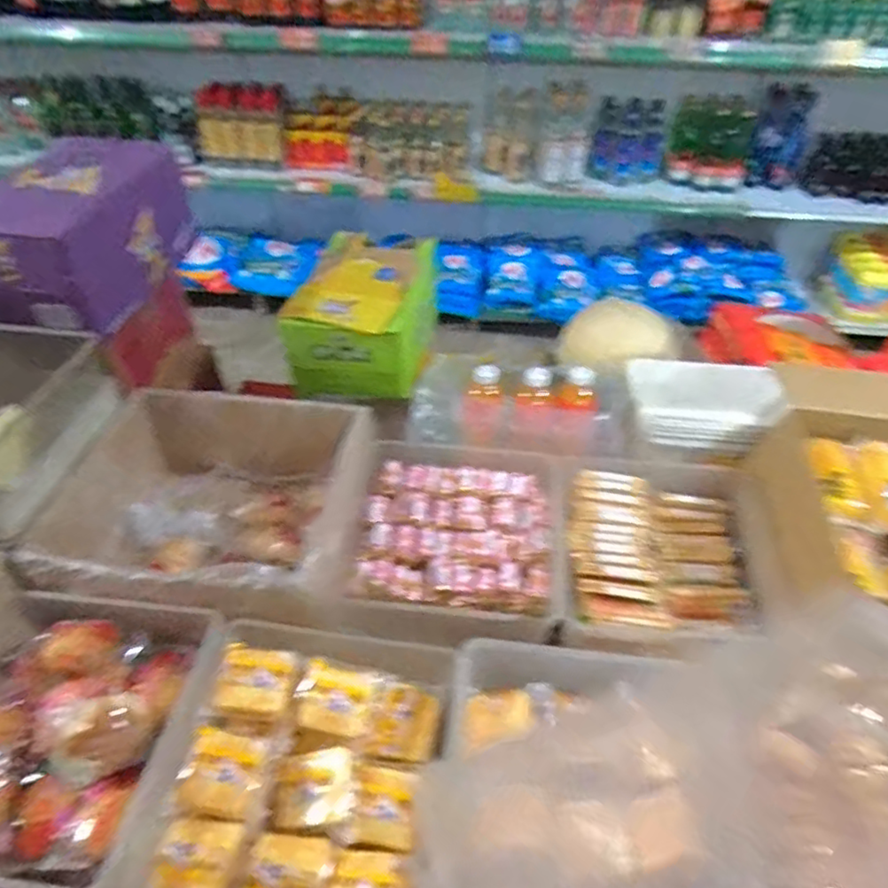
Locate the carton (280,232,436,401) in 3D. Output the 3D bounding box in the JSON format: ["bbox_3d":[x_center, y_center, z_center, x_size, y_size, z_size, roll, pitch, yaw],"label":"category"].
[{"bbox_3d":[-0.168,-0.278,1.357,0.260,0.190,0.379,5,45,6],"label":"carton"}]

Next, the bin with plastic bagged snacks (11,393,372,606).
[{"bbox_3d":[-0.335,0.106,0.935,0.415,0.179,0.354,1,45,2],"label":"bin with plastic bagged snacks"}]

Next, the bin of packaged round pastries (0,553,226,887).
[{"bbox_3d":[-0.444,0.314,0.703,0.318,0.123,0.300,7,45,8],"label":"bin of packaged round pastries"}]

